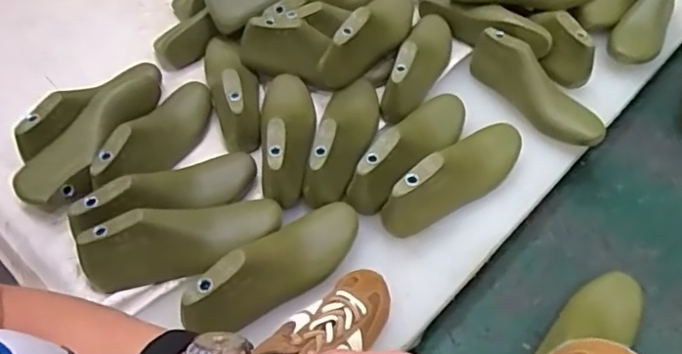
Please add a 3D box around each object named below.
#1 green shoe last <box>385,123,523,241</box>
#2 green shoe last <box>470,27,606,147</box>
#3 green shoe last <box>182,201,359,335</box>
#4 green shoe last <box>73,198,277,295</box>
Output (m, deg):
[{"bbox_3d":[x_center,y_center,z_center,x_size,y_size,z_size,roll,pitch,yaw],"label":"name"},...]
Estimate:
[{"bbox_3d":[0.149,-0.013,0.712,0.228,0.069,0.072,-35,59,-23],"label":"green shoe last"},{"bbox_3d":[0.268,-0.126,0.802,0.062,0.074,0.224,-32,58,-22],"label":"green shoe last"},{"bbox_3d":[-0.062,0.095,0.629,0.224,0.070,0.072,-37,60,-24],"label":"green shoe last"},{"bbox_3d":[-0.180,0.066,0.654,0.223,0.071,0.073,-14,53,-9],"label":"green shoe last"}]

